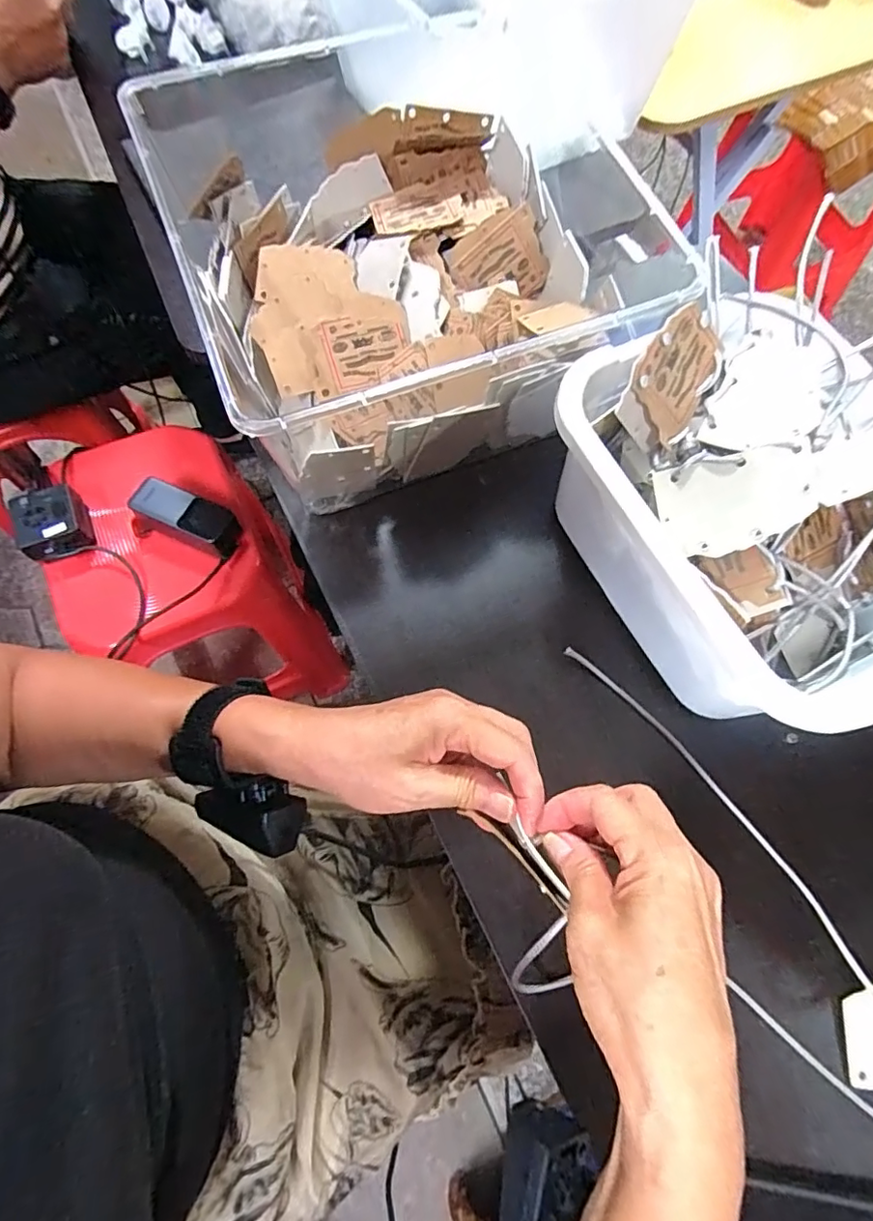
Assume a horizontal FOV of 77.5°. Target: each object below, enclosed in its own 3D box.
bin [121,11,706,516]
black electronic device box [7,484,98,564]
[{"bbox_3d":[-0.021,-0.246,0.423,0.295,0.142,0.316,-19,71,-7],"label":"bin"},{"bbox_3d":[-0.494,-0.113,0.700,0.084,0.041,0.077,-19,71,-7],"label":"black electronic device box"}]

